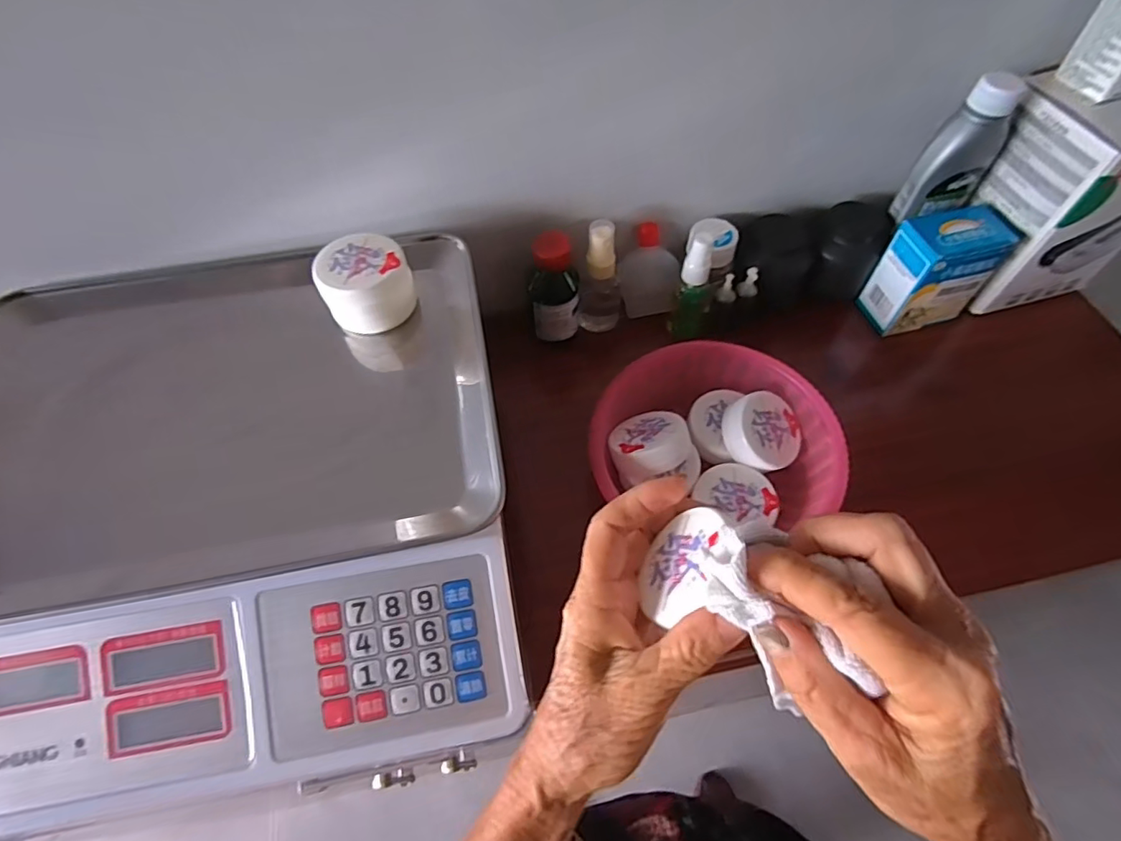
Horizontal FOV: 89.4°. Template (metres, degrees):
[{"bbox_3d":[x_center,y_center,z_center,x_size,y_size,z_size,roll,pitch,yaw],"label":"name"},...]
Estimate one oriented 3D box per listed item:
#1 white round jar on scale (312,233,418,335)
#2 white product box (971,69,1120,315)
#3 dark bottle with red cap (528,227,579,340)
[{"bbox_3d":[-0.128,-0.091,0.380,0.057,0.039,0.058,-1,59,1],"label":"white round jar on scale"},{"bbox_3d":[0.405,-0.184,0.458,0.118,0.156,0.095,-12,60,-6],"label":"white product box"},{"bbox_3d":[-0.004,-0.106,0.456,0.038,0.088,0.034,0,59,1],"label":"dark bottle with red cap"}]

